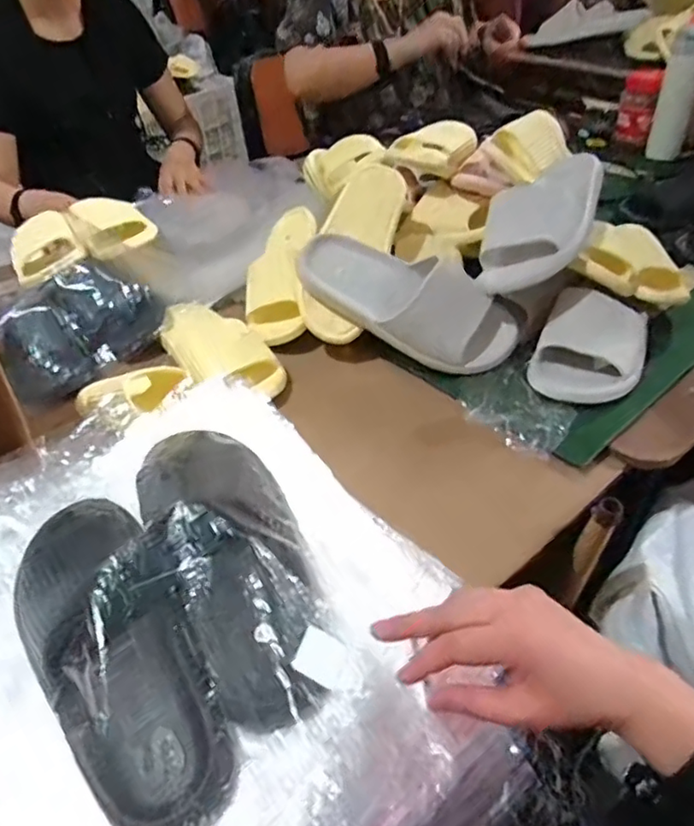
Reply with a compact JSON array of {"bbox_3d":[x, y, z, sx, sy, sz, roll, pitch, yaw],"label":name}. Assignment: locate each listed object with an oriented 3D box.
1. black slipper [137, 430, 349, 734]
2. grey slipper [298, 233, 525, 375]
[{"bbox_3d":[-0.081,0.100,0.469,0.110,0.067,0.275,-23,45,-19],"label":"black slipper"},{"bbox_3d":[0.072,-0.141,0.734,0.265,0.091,0.085,28,50,13],"label":"grey slipper"}]

